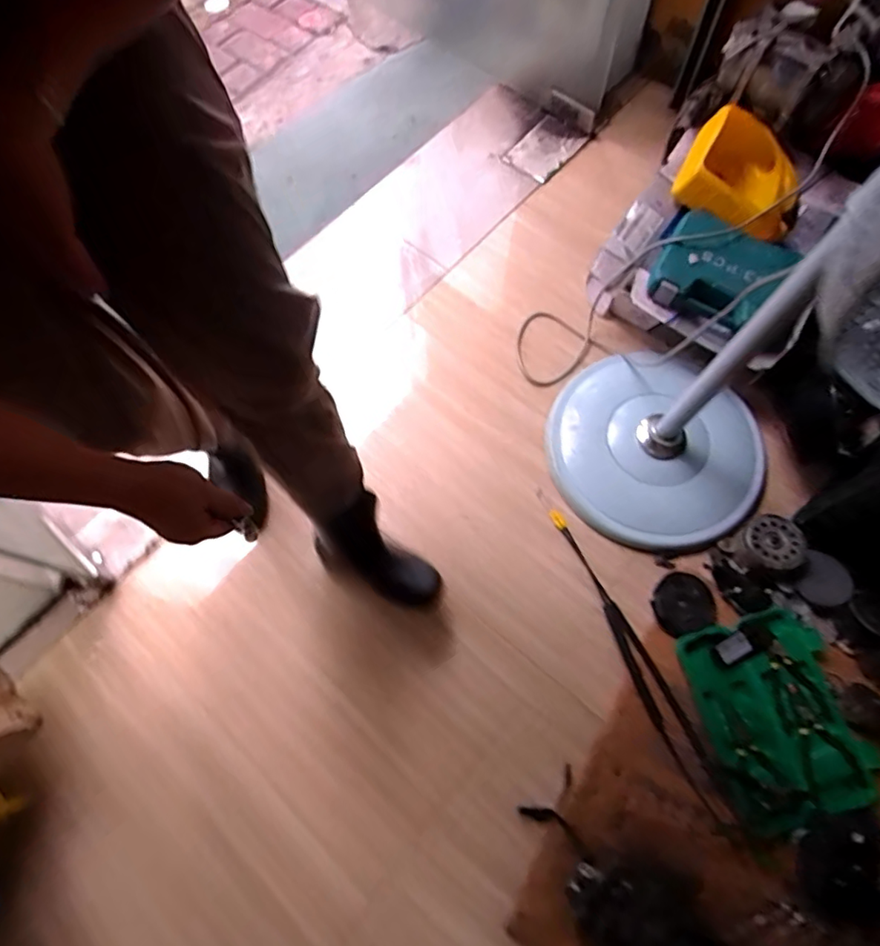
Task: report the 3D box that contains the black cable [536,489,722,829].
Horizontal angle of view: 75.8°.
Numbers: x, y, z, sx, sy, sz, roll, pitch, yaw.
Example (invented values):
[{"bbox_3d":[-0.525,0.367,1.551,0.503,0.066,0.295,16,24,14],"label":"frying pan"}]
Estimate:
[{"bbox_3d":[0.308,0.284,0.956,0.052,0.006,0.570,-26,70,-7],"label":"black cable"}]

